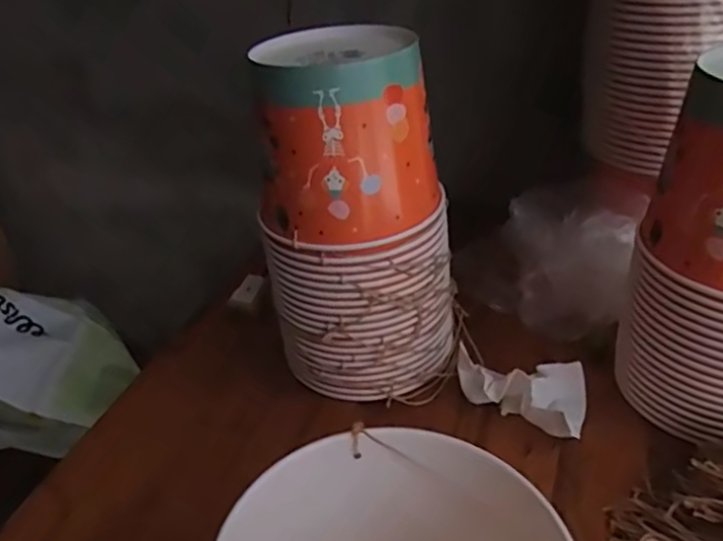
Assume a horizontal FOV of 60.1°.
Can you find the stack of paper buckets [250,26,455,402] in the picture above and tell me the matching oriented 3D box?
[{"bbox_3d":[-0.005,-0.034,0.525,0.127,0.297,0.131,19,40,34],"label":"stack of paper buckets"}]

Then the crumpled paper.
[{"bbox_3d":[0.138,0.096,0.530,0.103,0.050,0.074,14,38,29],"label":"crumpled paper"}]

